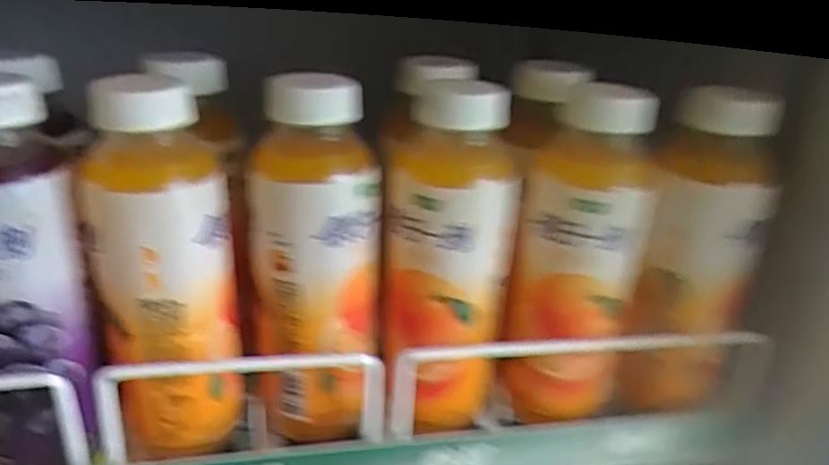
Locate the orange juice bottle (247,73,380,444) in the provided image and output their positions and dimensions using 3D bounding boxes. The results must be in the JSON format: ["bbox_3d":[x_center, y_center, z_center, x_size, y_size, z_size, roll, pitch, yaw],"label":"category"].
[{"bbox_3d":[-0.051,0.018,0.331,0.063,0.191,0.061,-3,25,-12],"label":"orange juice bottle"}]

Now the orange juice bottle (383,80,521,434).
[{"bbox_3d":[0.019,0.015,0.352,0.063,0.176,0.070,5,25,6],"label":"orange juice bottle"}]

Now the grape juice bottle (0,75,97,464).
[{"bbox_3d":[-0.183,0.028,0.296,0.061,0.183,0.054,-16,30,-34],"label":"grape juice bottle"}]

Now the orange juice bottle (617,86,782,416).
[{"bbox_3d":[0.153,0.020,0.353,0.055,0.181,0.061,14,27,24],"label":"orange juice bottle"}]

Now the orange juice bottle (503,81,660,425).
[{"bbox_3d":[0.086,0.019,0.347,0.064,0.178,0.068,7,25,11],"label":"orange juice bottle"}]

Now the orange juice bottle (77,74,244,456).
[{"bbox_3d":[-0.118,0.022,0.315,0.060,0.181,0.054,-4,26,-14],"label":"orange juice bottle"}]

